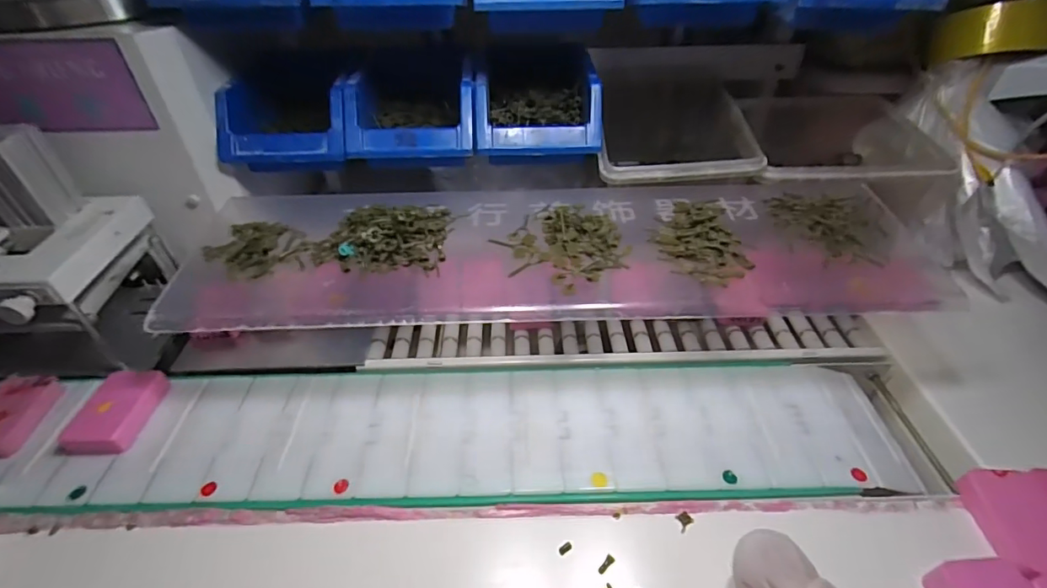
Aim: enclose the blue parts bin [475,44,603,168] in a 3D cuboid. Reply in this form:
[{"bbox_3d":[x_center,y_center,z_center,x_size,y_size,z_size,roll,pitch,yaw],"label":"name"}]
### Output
[{"bbox_3d":[0.014,-0.208,0.523,0.124,0.066,0.155,-1,42,-2],"label":"blue parts bin"}]

